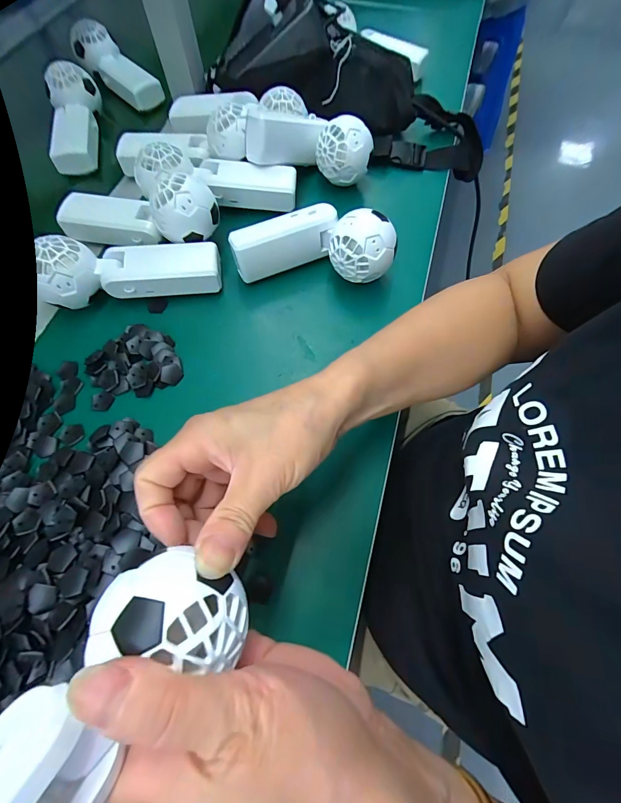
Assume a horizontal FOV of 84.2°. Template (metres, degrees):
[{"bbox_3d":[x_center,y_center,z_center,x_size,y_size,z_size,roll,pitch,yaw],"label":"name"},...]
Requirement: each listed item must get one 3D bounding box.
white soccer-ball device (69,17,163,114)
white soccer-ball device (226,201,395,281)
[{"bbox_3d":[-0.280,-0.480,0.493,0.058,0.050,0.159,-37,70,-17],"label":"white soccer-ball device"},{"bbox_3d":[0.001,-0.151,0.336,0.156,0.066,0.074,6,65,4],"label":"white soccer-ball device"}]

